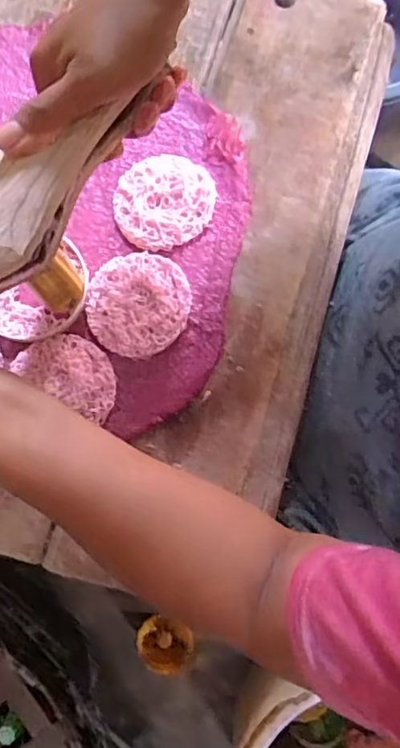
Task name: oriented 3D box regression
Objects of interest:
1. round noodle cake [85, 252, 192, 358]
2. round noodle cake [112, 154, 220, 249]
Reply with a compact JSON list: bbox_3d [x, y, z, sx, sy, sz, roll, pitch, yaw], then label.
[{"bbox_3d":[-0.046,-0.053,0.431,0.075,0.007,0.078,0,80,1],"label":"round noodle cake"},{"bbox_3d":[-0.028,-0.134,0.447,0.074,0.010,0.079,0,80,1],"label":"round noodle cake"}]

